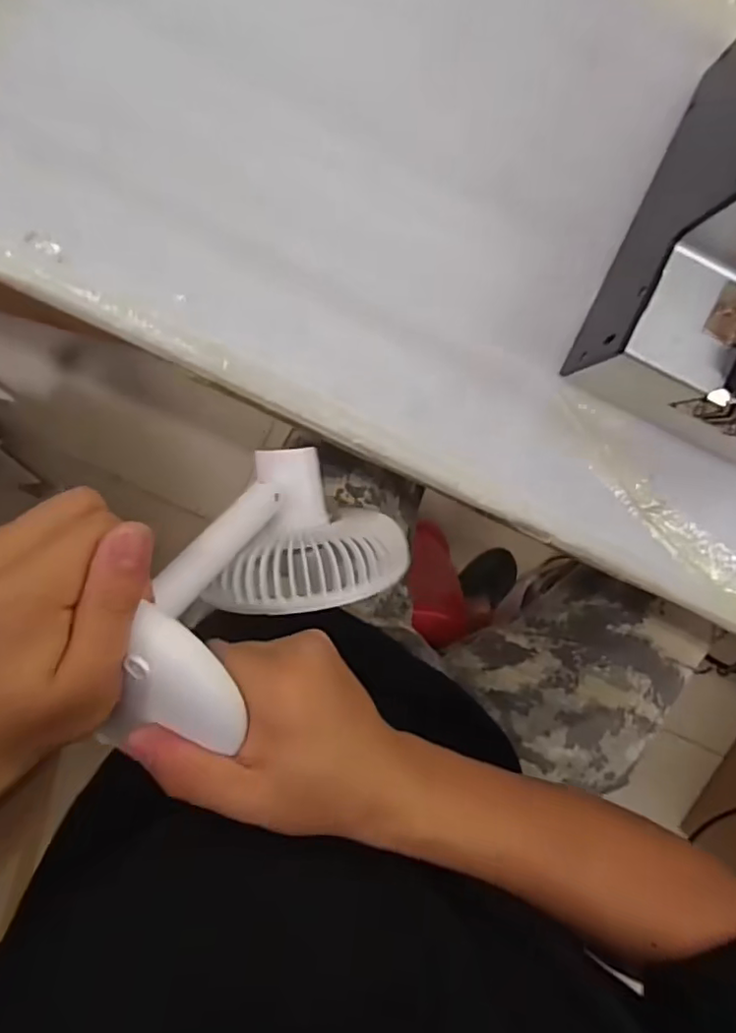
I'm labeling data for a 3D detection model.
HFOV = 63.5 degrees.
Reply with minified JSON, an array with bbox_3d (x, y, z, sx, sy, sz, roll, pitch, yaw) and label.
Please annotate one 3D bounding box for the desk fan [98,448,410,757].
[{"bbox_3d":[-0.055,0.030,0.312,0.072,0.181,0.090,-28,99,27],"label":"desk fan"}]

